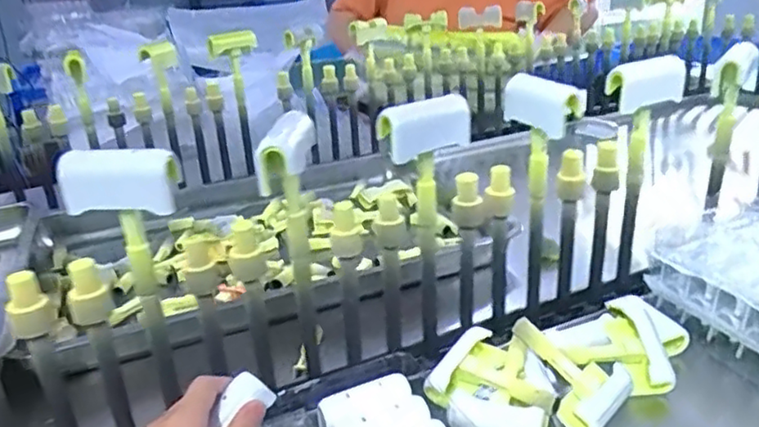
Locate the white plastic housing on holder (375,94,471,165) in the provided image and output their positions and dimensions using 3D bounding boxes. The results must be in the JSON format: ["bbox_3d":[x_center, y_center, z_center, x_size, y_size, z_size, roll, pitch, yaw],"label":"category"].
[{"bbox_3d":[0.035,-0.068,0.513,0.085,0.040,0.024,-19,26,-32],"label":"white plastic housing on holder"}]

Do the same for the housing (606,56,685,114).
[{"bbox_3d":[0.244,-0.120,0.598,0.083,0.038,0.026,-14,24,-24],"label":"housing"}]

